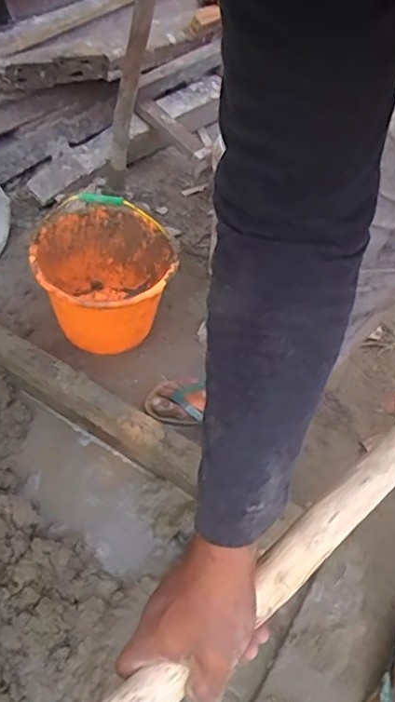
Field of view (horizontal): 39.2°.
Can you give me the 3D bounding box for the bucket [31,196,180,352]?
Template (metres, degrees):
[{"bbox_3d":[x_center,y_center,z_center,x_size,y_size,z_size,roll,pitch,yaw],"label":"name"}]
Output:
[{"bbox_3d":[-0.200,-0.142,1.207,0.272,0.232,0.278,4,48,-4],"label":"bucket"}]

